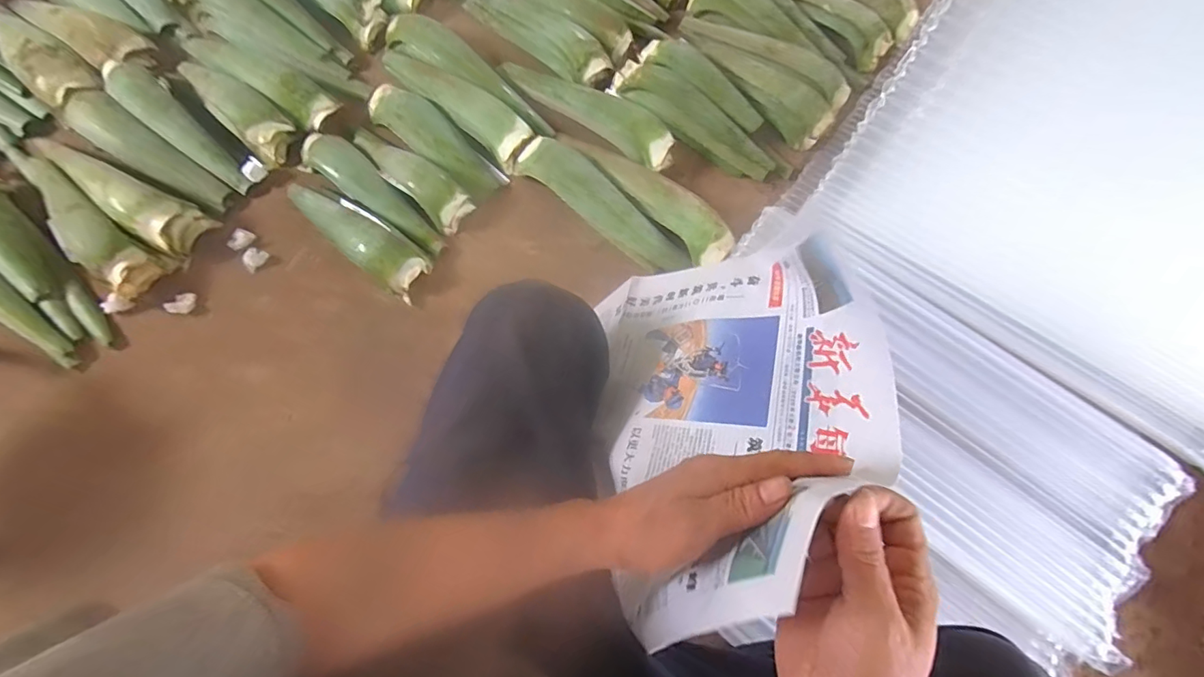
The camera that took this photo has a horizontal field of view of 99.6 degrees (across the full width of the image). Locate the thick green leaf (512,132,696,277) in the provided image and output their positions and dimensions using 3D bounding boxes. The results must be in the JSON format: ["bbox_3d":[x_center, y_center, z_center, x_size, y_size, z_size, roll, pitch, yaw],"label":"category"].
[{"bbox_3d":[-0.001,-0.262,0.992,0.386,0.065,0.101,39,75,16],"label":"thick green leaf"}]

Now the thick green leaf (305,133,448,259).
[{"bbox_3d":[-0.448,-0.290,0.997,0.367,0.053,0.085,37,74,16],"label":"thick green leaf"}]

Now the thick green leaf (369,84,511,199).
[{"bbox_3d":[-0.350,-0.415,1.057,0.349,0.061,0.105,38,75,16],"label":"thick green leaf"}]

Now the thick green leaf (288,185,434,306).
[{"bbox_3d":[-0.481,-0.208,0.973,0.349,0.068,0.098,34,73,15],"label":"thick green leaf"}]

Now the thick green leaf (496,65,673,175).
[{"bbox_3d":[-0.039,-0.507,1.085,0.443,0.044,0.092,37,74,16],"label":"thick green leaf"}]

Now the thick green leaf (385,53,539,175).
[{"bbox_3d":[-0.315,-0.522,1.085,0.427,0.061,0.097,42,76,17],"label":"thick green leaf"}]

